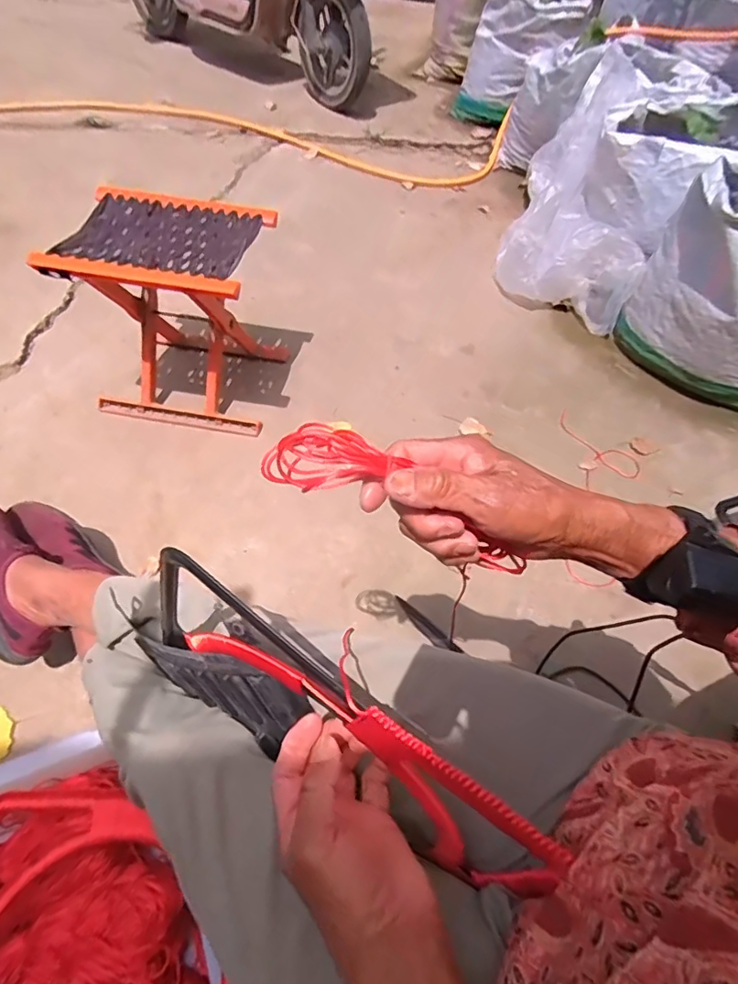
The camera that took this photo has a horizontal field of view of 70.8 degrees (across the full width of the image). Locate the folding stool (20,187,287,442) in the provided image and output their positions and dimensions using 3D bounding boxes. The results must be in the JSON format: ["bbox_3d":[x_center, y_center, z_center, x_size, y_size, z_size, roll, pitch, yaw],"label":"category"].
[{"bbox_3d":[-0.344,-0.329,0.972,0.303,0.318,0.259,10,54,2],"label":"folding stool"}]

